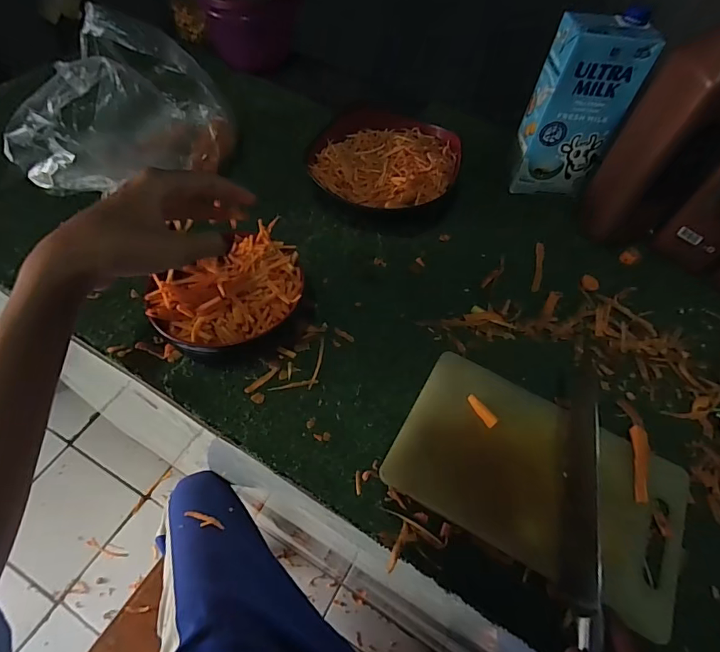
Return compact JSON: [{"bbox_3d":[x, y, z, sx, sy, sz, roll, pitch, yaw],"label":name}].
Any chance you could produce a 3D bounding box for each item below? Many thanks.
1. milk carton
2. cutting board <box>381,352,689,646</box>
[{"bbox_3d":[0.260,-0.257,0.543,0.105,0.197,0.062,9,55,2],"label":"milk carton"},{"bbox_3d":[0.158,0.128,0.388,0.246,0.016,0.148,26,58,13],"label":"cutting board"}]

